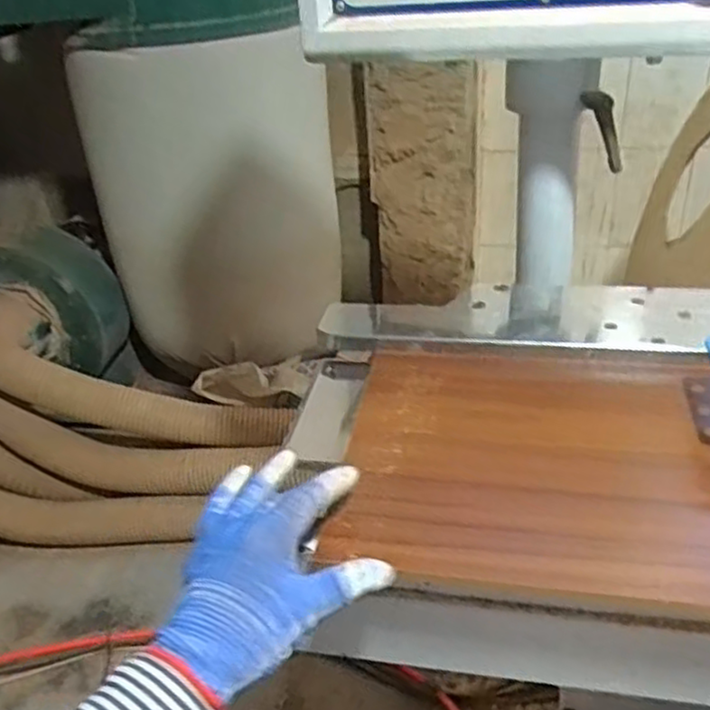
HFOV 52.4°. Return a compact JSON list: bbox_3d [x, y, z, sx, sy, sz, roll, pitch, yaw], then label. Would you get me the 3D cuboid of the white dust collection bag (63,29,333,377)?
[{"bbox_3d":[-0.345,-0.386,1.853,0.455,0.766,0.461,11,38,23],"label":"white dust collection bag"}]

